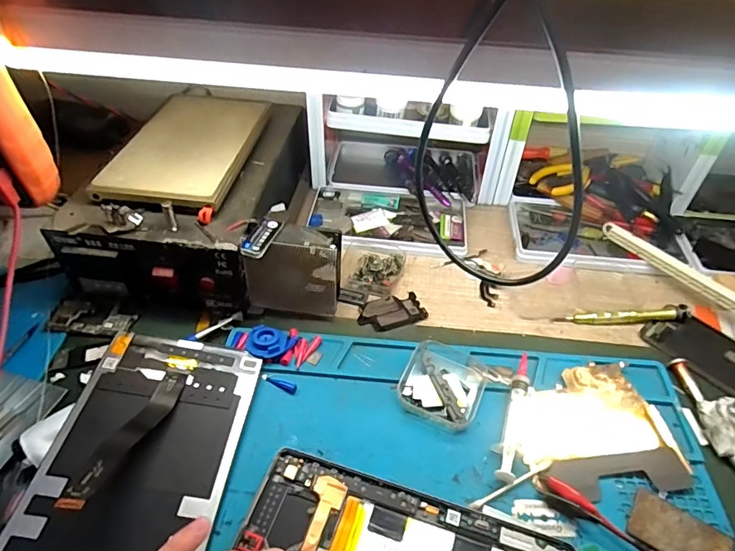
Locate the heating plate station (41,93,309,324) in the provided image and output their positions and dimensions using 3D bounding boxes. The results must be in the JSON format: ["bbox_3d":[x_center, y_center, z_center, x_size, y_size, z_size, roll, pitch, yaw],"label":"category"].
[{"bbox_3d":[-0.170,-0.073,0.460,0.176,0.099,0.195,6,44,4],"label":"heating plate station"}]

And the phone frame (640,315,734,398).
[{"bbox_3d":[0.318,0.078,0.412,0.069,0.012,0.132,-28,51,-27],"label":"phone frame"}]

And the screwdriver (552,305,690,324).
[{"bbox_3d":[0.241,0.038,0.444,0.121,0.017,0.016,-2,44,-4],"label":"screwdriver"}]

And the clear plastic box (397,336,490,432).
[{"bbox_3d":[0.063,0.086,0.384,0.062,0.018,0.071,20,47,18],"label":"clear plastic box"}]

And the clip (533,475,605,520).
[{"bbox_3d":[0.140,0.153,0.327,0.046,0.005,0.010,23,48,21],"label":"clip"}]

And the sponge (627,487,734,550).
[{"bbox_3d":[0.208,0.173,0.312,0.059,0.004,0.035,26,49,23],"label":"sponge"}]

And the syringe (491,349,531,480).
[{"bbox_3d":[0.115,0.107,0.365,0.017,0.014,0.107,17,46,15],"label":"syringe"}]

